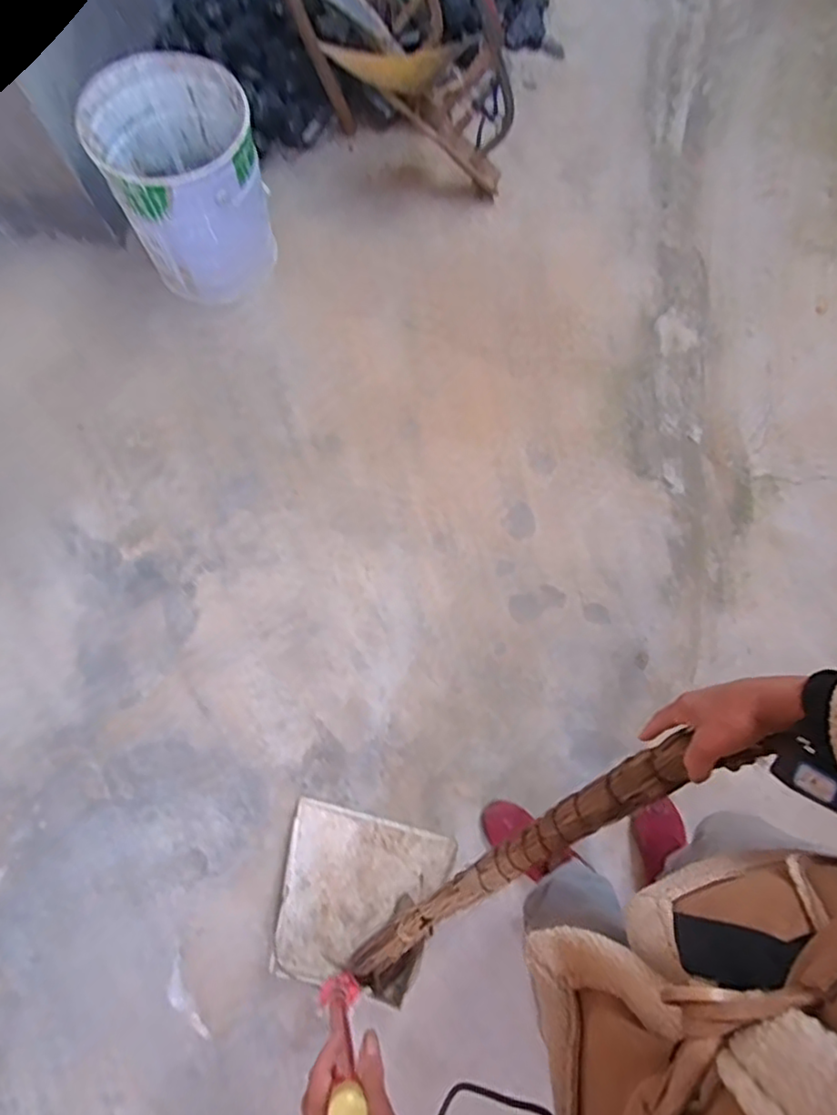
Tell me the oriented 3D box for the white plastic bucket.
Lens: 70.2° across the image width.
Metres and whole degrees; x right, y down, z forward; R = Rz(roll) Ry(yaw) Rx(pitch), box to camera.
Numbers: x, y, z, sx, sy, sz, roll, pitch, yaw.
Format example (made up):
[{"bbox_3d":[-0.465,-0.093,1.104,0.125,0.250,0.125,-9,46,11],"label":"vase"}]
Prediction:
[{"bbox_3d":[-0.434,-0.712,1.156,0.278,0.274,0.301,-26,81,-7],"label":"white plastic bucket"}]

